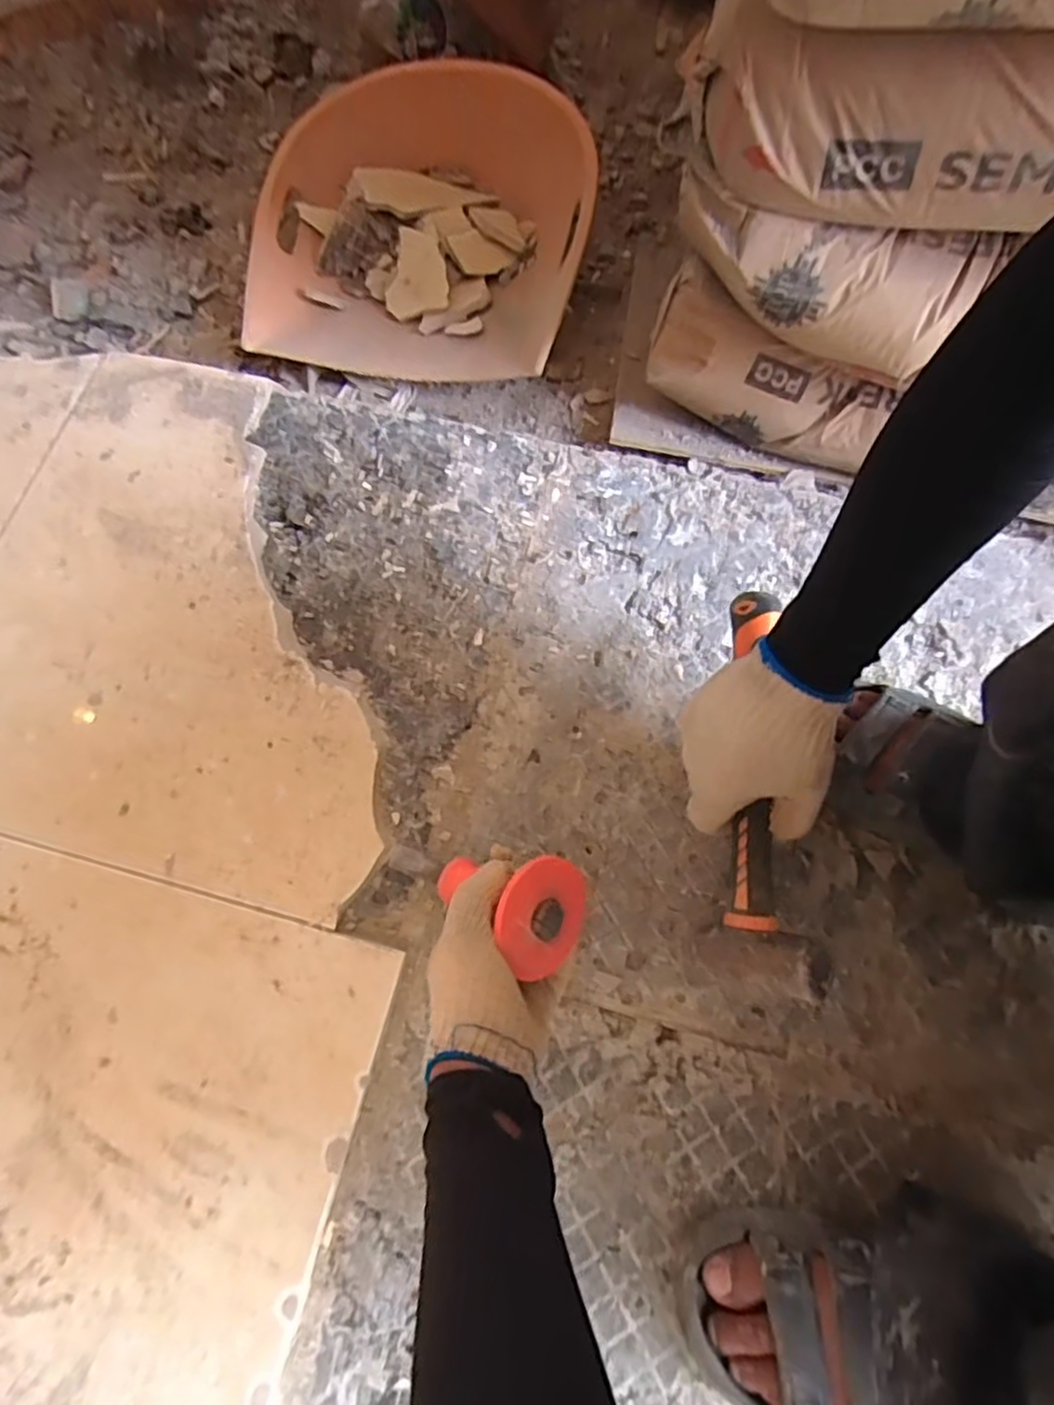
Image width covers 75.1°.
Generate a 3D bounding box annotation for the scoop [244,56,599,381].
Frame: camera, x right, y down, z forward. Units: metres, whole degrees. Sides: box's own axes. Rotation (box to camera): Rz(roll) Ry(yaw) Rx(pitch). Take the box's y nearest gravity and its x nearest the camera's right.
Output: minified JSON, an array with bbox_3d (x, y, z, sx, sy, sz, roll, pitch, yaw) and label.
[{"bbox_3d":[-0.131,-0.556,0.818,0.402,0.121,0.339,9,72,5],"label":"scoop"}]

